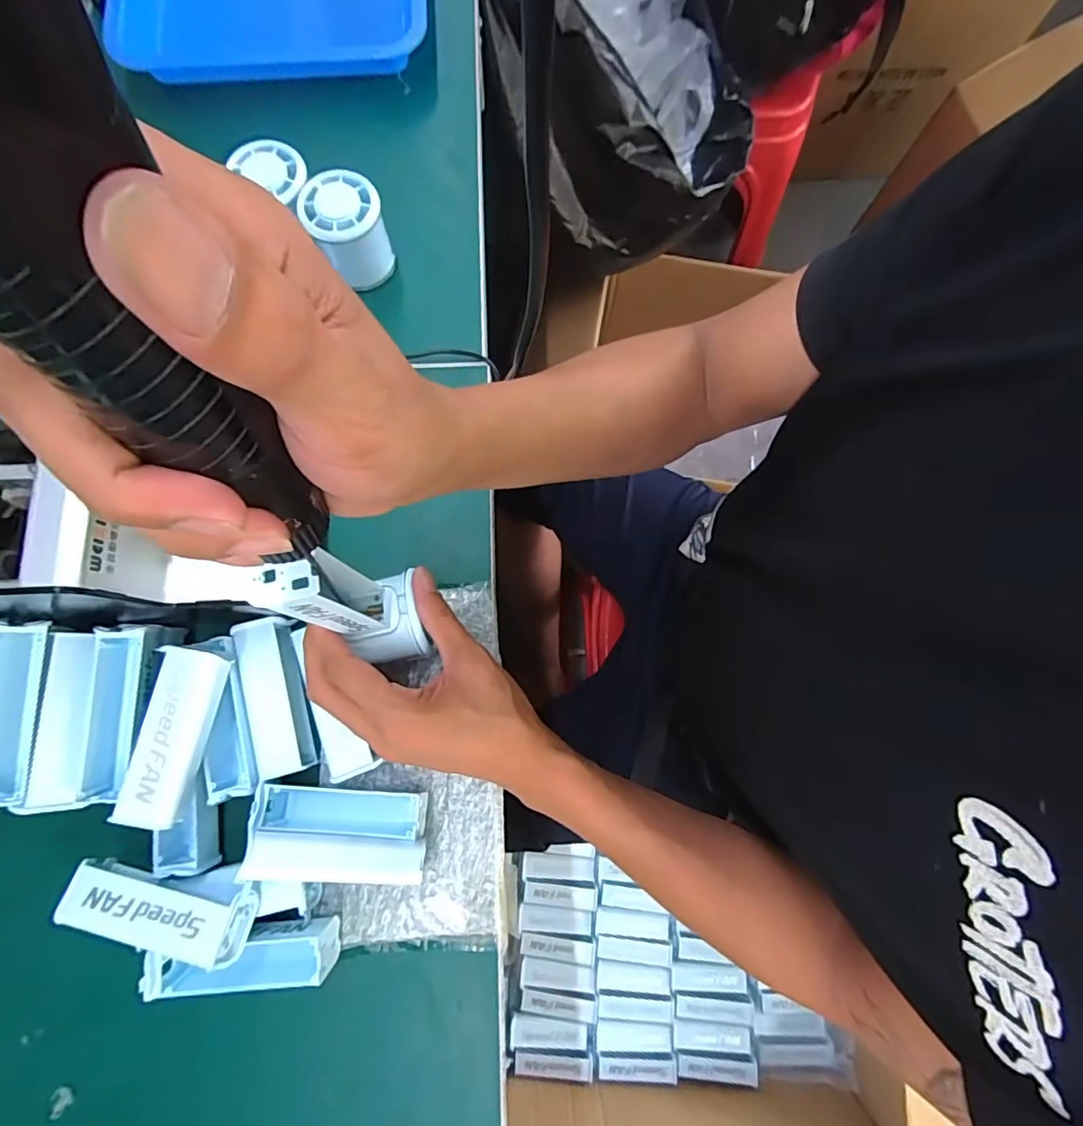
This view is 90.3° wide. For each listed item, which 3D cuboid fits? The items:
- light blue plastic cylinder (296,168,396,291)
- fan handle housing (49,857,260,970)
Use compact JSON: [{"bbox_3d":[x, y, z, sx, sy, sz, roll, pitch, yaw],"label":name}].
[{"bbox_3d":[-0.142,-0.247,0.403,0.051,0.056,0.057,-40,82,-8],"label":"light blue plastic cylinder"},{"bbox_3d":[-0.219,0.197,0.305,0.102,0.025,0.031,14,79,2],"label":"fan handle housing"}]

